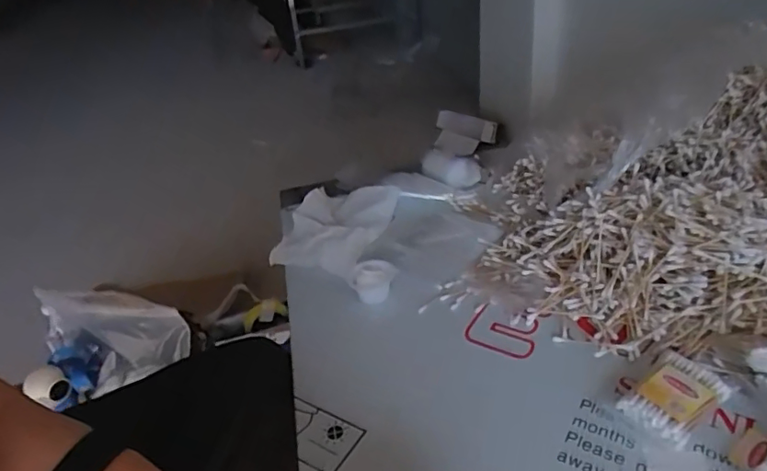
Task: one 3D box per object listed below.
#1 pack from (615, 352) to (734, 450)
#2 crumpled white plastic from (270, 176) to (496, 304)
[{"bbox_3d":[0.235,0.133,0.442,0.076,0.022,0.051,-26,37,-27],"label":"pack"},{"bbox_3d":[0.001,-0.013,0.722,0.279,0.031,0.241,22,42,38],"label":"crumpled white plastic"}]

